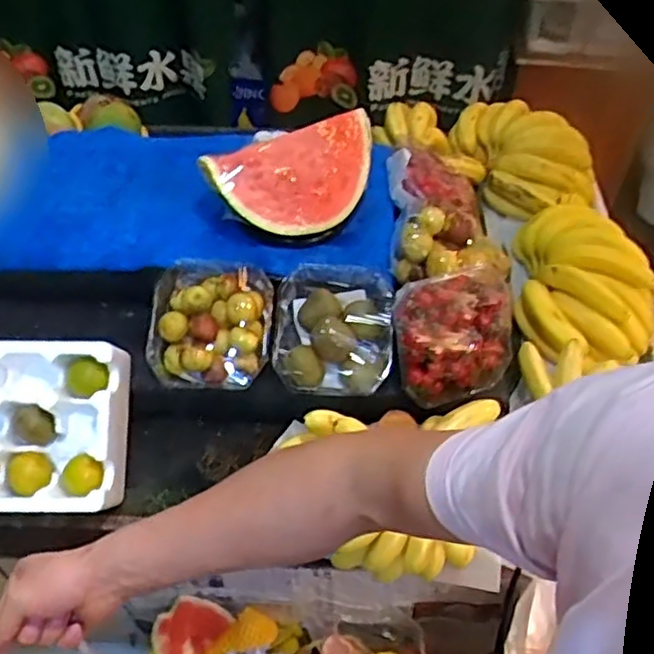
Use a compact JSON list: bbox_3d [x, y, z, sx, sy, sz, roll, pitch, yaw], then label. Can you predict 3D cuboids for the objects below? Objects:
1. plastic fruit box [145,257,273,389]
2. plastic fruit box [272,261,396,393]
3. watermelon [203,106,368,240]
[{"bbox_3d":[-0.142,-0.006,0.844,0.146,0.077,0.136,3,50,2],"label":"plastic fruit box"},{"bbox_3d":[0.006,0.002,0.838,0.142,0.071,0.143,4,50,3],"label":"plastic fruit box"},{"bbox_3d":[-0.025,-0.180,0.861,0.236,0.115,0.086,-26,55,-21],"label":"watermelon"}]

